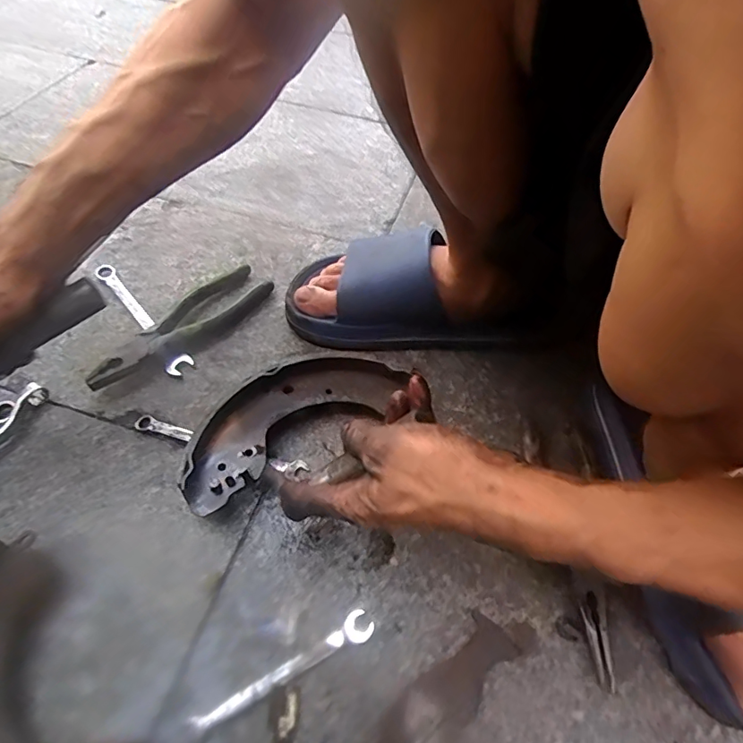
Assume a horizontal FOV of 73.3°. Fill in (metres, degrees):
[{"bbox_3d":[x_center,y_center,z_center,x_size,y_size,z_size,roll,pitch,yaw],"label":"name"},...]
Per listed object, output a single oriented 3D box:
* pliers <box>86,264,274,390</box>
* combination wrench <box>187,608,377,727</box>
[{"bbox_3d":[-0.183,-0.044,0.496,0.052,0.024,0.199,30,56,17],"label":"pliers"},{"bbox_3d":[-0.057,0.196,0.332,0.124,0.008,0.018,-21,57,-19],"label":"combination wrench"}]

